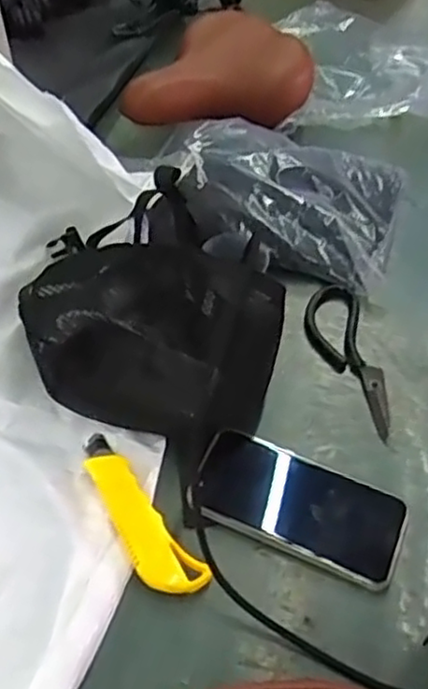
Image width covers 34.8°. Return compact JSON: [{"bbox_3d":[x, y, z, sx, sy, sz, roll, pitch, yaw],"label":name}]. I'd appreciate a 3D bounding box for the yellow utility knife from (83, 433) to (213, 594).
[{"bbox_3d":[-0.063,0.129,0.522,0.040,0.014,0.151,-31,58,-23],"label":"yellow utility knife"}]

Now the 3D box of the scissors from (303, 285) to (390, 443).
[{"bbox_3d":[0.121,0.007,0.623,0.057,0.022,0.166,-4,53,-6],"label":"scissors"}]

